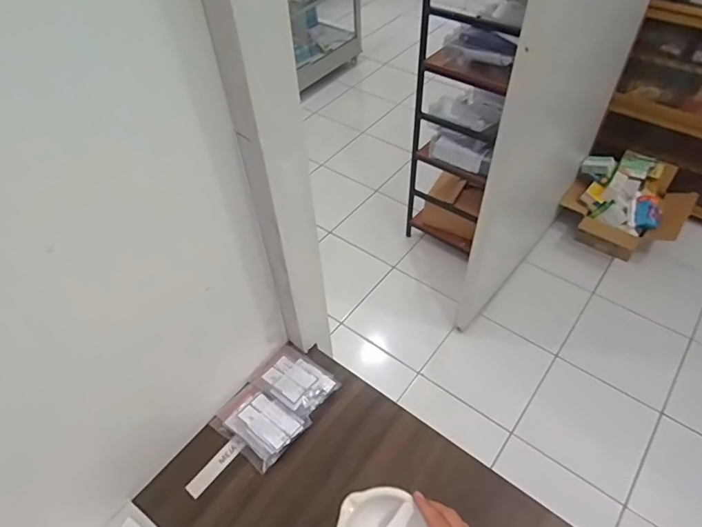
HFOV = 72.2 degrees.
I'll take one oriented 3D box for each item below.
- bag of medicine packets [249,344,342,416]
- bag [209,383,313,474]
[{"bbox_3d":[-0.075,0.147,0.629,0.097,0.027,0.073,34,59,27],"label":"bag of medicine packets"},{"bbox_3d":[-0.114,0.198,0.601,0.100,0.026,0.076,32,58,25],"label":"bag"}]

